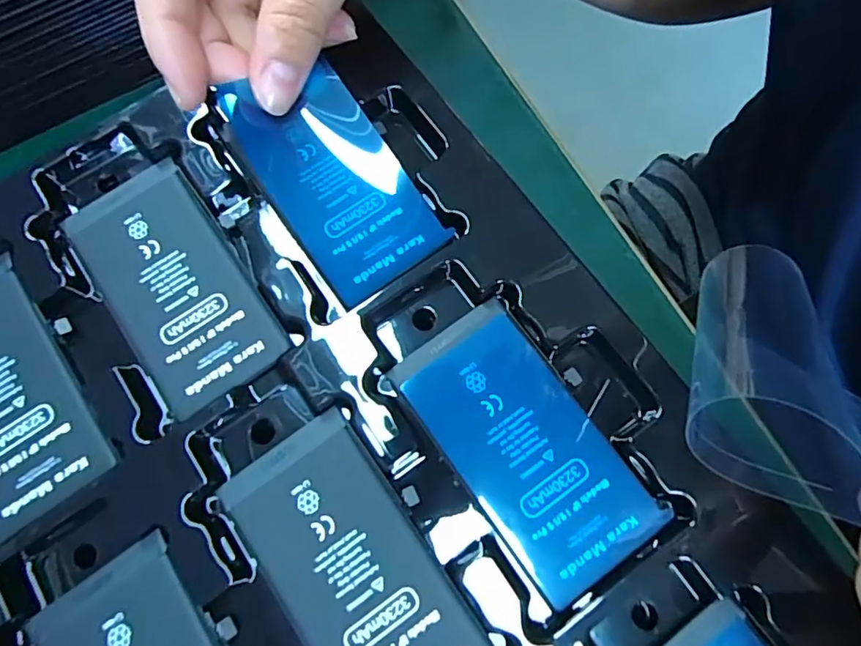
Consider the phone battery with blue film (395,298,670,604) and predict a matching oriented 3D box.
[{"bbox_3d":[0.028,0.036,0.166,0.043,0.006,0.083,-35,76,-7],"label":"phone battery with blue film"}]

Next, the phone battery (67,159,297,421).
[{"bbox_3d":[-0.086,-0.014,0.182,0.044,0.005,0.084,-34,76,-6],"label":"phone battery"}]

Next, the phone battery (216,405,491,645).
[{"bbox_3d":[-0.023,0.071,0.157,0.043,0.006,0.083,-34,76,-6],"label":"phone battery"}]

